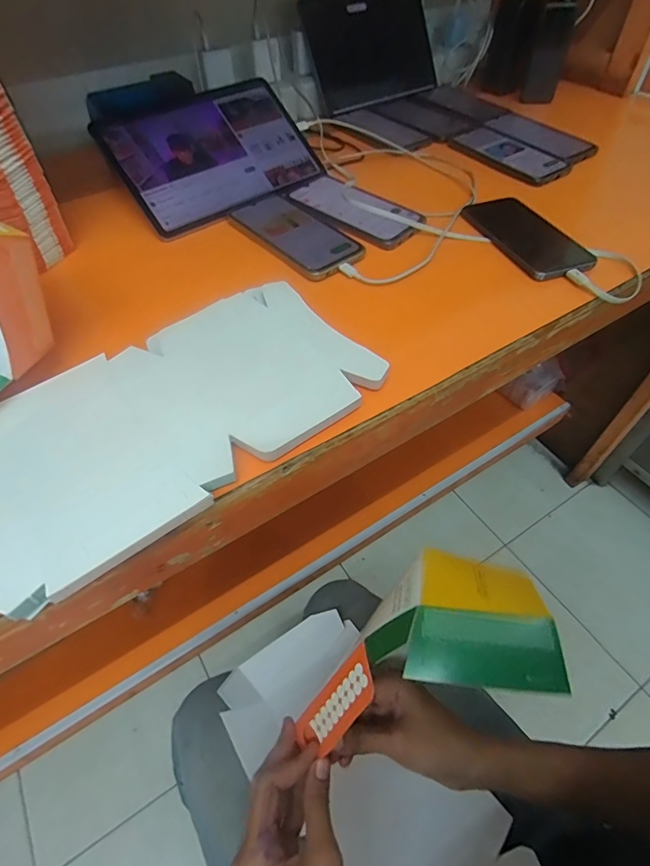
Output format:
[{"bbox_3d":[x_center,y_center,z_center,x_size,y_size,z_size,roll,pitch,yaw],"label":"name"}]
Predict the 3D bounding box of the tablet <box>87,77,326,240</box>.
[{"bbox_3d":[-0.137,-0.358,0.565,0.250,0.008,0.165,-34,91,-21],"label":"tablet"}]

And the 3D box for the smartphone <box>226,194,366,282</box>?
[{"bbox_3d":[-0.034,-0.233,0.521,0.086,0.014,0.165,-38,61,-25],"label":"smartphone"}]

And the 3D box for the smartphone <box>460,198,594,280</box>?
[{"bbox_3d":[0.236,-0.231,0.523,0.088,0.016,0.170,-18,54,-13],"label":"smartphone"}]

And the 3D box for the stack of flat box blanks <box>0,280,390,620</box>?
[{"bbox_3d":[-0.121,-0.020,0.351,0.313,0.013,0.176,-34,59,-22],"label":"stack of flat box blanks"}]

